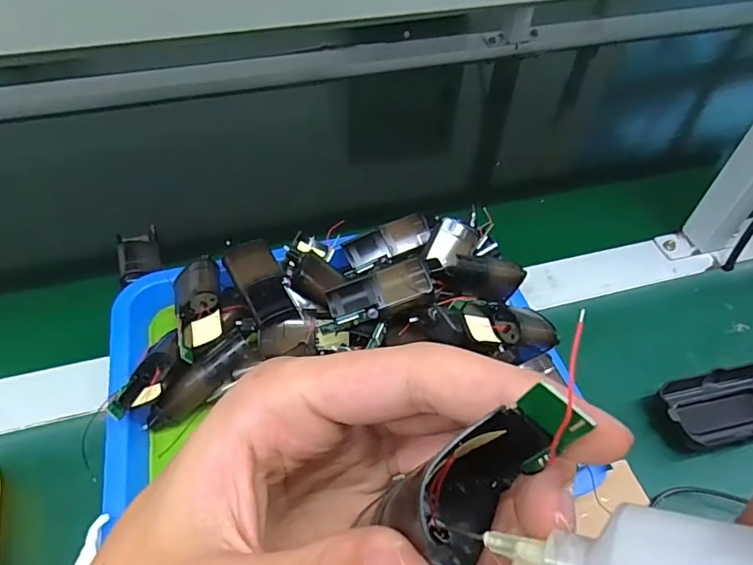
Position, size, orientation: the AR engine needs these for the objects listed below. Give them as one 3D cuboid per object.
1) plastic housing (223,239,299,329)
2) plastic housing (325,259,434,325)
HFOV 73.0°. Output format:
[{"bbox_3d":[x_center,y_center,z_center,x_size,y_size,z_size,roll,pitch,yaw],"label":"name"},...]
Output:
[{"bbox_3d":[-0.088,-0.001,0.391,0.035,0.019,0.077,-24,56,-20],"label":"plastic housing"},{"bbox_3d":[0.004,0.011,0.374,0.074,0.022,0.035,-18,59,0],"label":"plastic housing"}]

